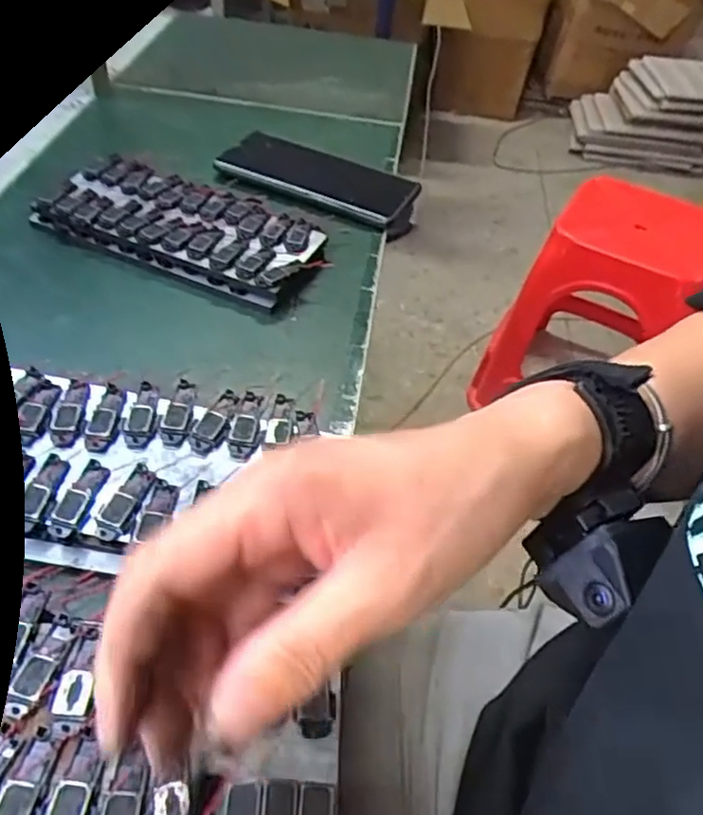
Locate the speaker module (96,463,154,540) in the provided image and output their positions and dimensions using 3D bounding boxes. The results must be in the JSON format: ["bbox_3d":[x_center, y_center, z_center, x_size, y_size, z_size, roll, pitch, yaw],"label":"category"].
[{"bbox_3d":[-0.105,0.044,0.311,0.015,0.008,0.037,16,47,9],"label":"speaker module"}]

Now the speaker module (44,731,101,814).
[{"bbox_3d":[-0.096,0.132,0.227,0.014,0.004,0.038,4,46,-2],"label":"speaker module"}]

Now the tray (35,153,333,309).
[{"bbox_3d":[-0.124,-0.135,0.485,0.195,0.020,0.086,20,48,13],"label":"tray"}]

